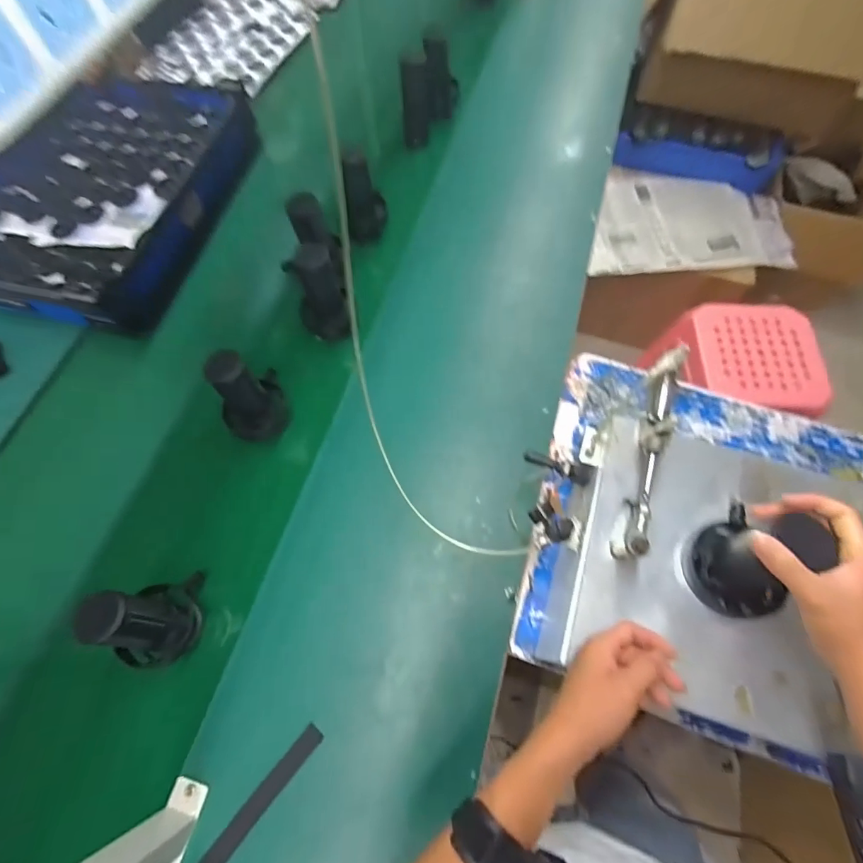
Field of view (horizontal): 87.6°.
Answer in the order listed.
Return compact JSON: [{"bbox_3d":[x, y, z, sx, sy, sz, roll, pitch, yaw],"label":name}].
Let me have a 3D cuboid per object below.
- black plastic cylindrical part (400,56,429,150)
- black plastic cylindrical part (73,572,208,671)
[{"bbox_3d":[-0.034,-0.699,0.961,0.054,0.158,0.058,0,67,1],"label":"black plastic cylindrical part"},{"bbox_3d":[-0.345,0.221,0.533,0.078,0.141,0.108,-2,67,0],"label":"black plastic cylindrical part"}]

